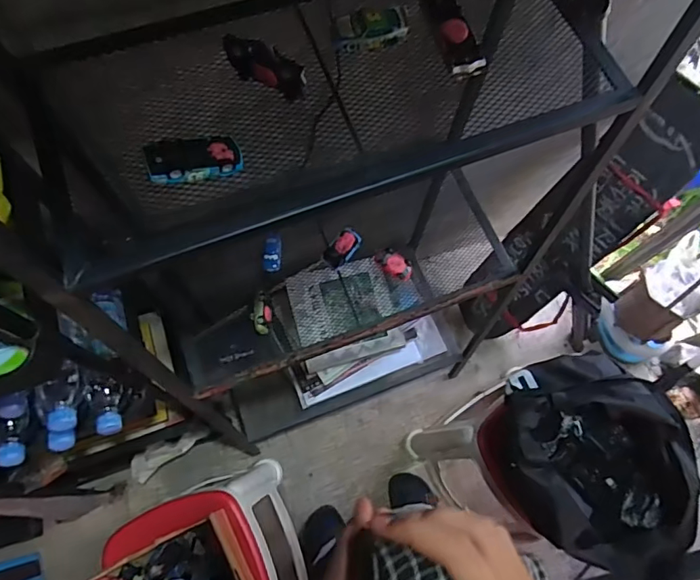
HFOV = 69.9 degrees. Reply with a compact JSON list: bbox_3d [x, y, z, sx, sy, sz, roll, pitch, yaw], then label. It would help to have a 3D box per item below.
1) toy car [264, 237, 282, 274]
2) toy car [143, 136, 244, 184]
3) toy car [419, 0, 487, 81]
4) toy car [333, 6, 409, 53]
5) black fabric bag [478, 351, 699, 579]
[{"bbox_3d":[-0.125,-0.056,0.811,0.027,0.014,0.059,7,105,0],"label":"toy car"},{"bbox_3d":[-0.131,-0.112,0.424,0.077,0.016,0.033,-15,71,-24],"label":"toy car"},{"bbox_3d":[0.097,-0.244,0.481,0.035,0.024,0.096,-19,72,-9],"label":"toy car"},{"bbox_3d":[0.019,-0.250,0.479,0.071,0.022,0.033,-13,71,-7],"label":"toy car"},{"bbox_3d":[0.399,0.296,0.811,0.273,0.182,0.369,-21,72,-10],"label":"black fabric bag"}]

